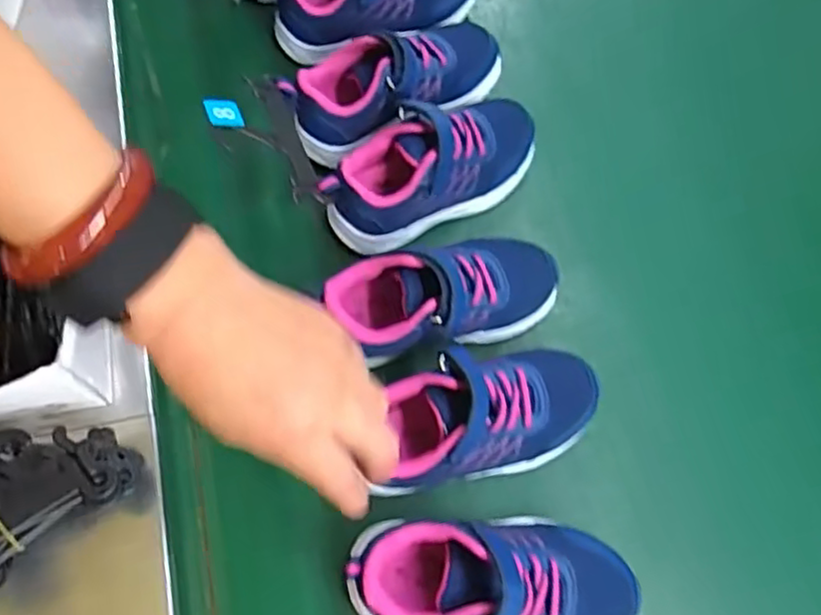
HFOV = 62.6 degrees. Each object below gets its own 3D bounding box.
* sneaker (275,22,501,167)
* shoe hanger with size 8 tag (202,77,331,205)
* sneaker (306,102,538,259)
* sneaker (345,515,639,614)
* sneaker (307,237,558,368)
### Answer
[{"bbox_3d":[-0.009,-0.167,0.512,0.168,0.085,0.070,-29,77,-9],"label":"sneaker"},{"bbox_3d":[-0.095,-0.107,0.438,0.056,0.044,0.087,-18,75,-7],"label":"shoe hanger with size 8 tag"},{"bbox_3d":[0.017,-0.100,0.495,0.169,0.077,0.070,-29,77,-9],"label":"sneaker"},{"bbox_3d":[0.051,0.154,0.393,0.168,0.063,0.074,3,74,0],"label":"sneaker"},{"bbox_3d":[0.023,-0.007,0.455,0.163,0.084,0.067,-4,74,-16],"label":"sneaker"}]

